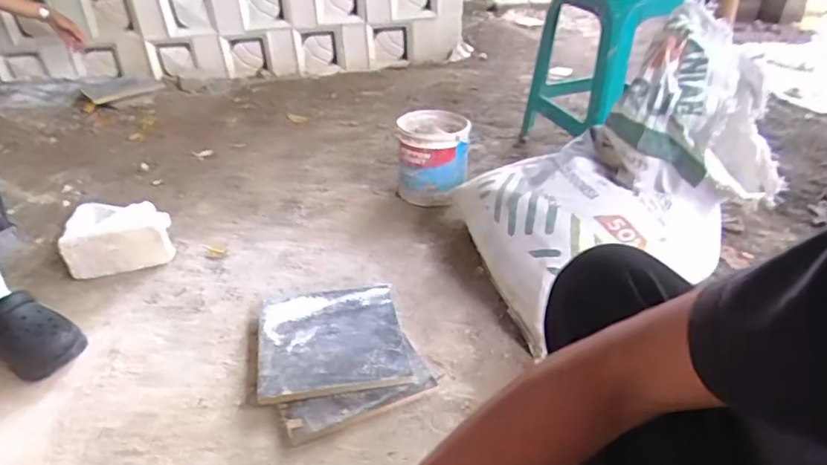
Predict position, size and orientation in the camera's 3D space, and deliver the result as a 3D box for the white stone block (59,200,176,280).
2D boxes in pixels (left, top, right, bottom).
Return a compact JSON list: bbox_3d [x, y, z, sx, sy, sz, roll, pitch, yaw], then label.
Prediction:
[{"bbox_3d":[-0.649,0.012,1.257,0.208,0.106,0.154,-10,37,-14],"label":"white stone block"}]

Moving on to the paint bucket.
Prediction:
[{"bbox_3d":[0.048,-0.192,1.448,0.173,0.209,0.173,0,35,0],"label":"paint bucket"}]

